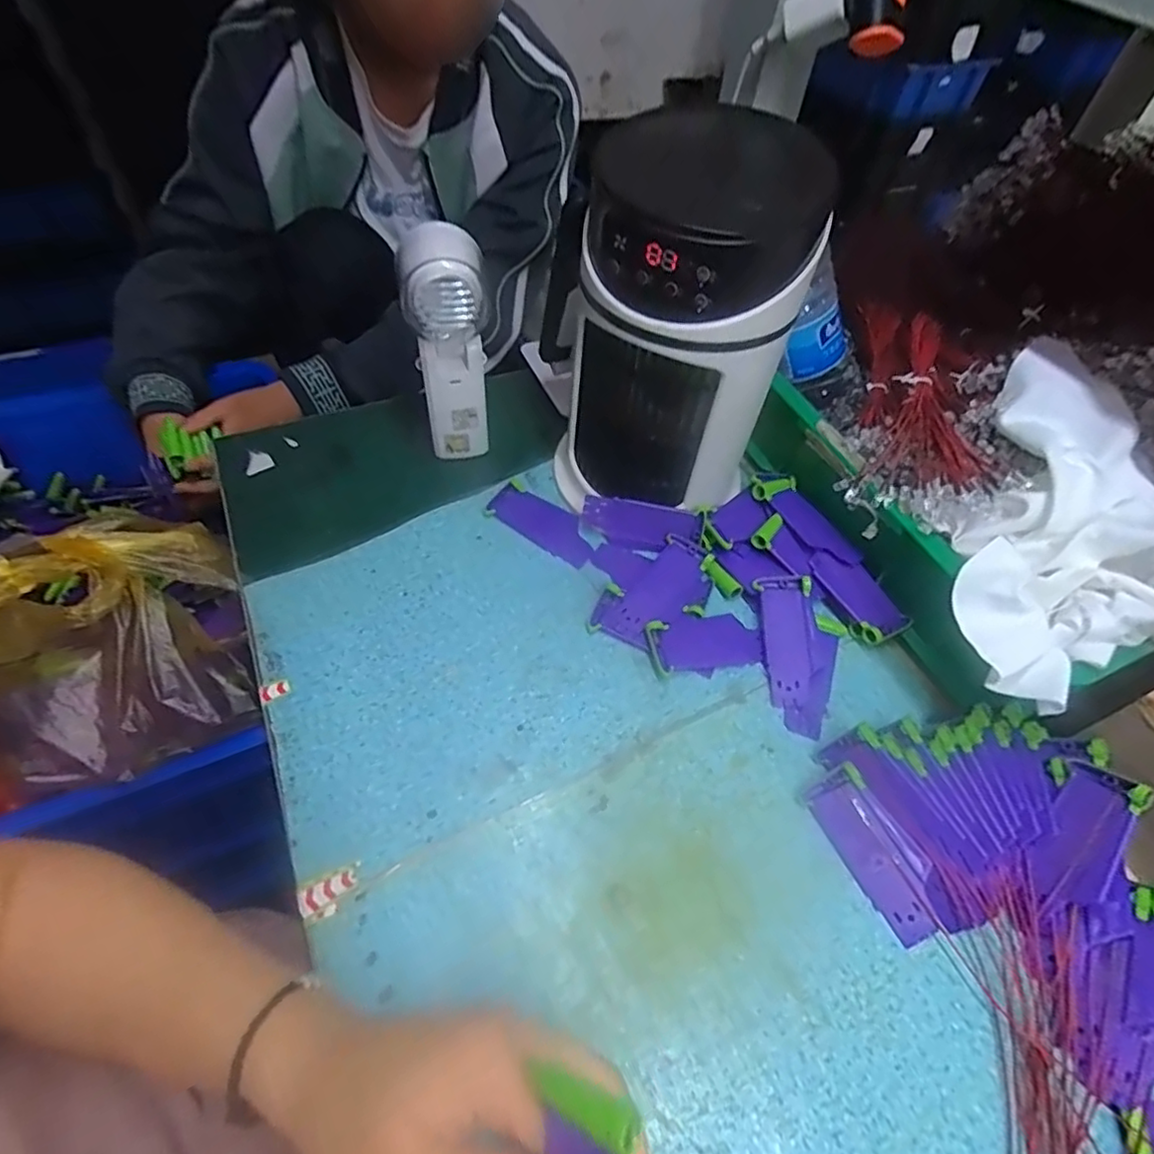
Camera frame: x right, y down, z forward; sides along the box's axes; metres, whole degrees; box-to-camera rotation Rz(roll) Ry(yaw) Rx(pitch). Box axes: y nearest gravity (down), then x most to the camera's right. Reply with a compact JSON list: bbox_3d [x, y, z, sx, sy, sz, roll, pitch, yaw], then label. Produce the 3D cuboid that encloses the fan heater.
[{"bbox_3d":[0.060,-0.148,0.412,0.143,0.235,0.111,11,54,4],"label":"fan heater"}]

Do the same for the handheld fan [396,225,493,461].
[{"bbox_3d":[-0.090,-0.158,0.450,0.053,0.164,0.060,-9,55,-11],"label":"handheld fan"}]

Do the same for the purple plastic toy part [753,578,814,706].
[{"bbox_3d":[0.141,0.041,0.415,0.034,0.012,0.088,5,66,-1],"label":"purple plastic toy part"}]

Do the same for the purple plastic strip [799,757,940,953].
[{"bbox_3d":[0.165,0.151,0.345,0.037,0.004,0.087,-35,60,4],"label":"purple plastic strip"}]

